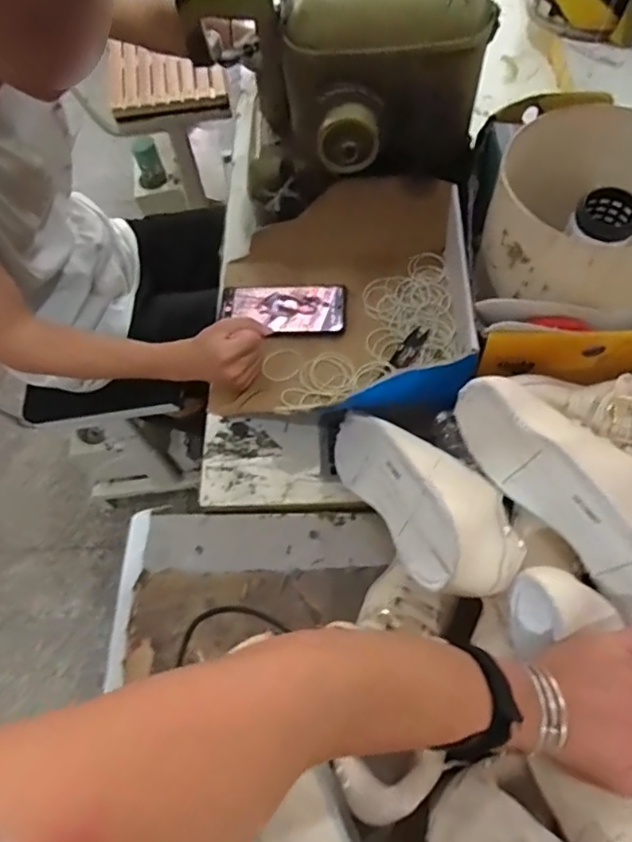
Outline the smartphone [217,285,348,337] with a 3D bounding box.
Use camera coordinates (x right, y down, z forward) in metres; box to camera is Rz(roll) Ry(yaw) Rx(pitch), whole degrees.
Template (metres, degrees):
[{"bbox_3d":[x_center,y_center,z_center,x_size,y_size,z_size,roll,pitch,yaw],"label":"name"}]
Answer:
[{"bbox_3d":[-0.043,-0.144,0.707,0.164,0.008,0.077,4,63,6],"label":"smartphone"}]

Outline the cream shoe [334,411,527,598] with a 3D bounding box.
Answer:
[{"bbox_3d":[0.080,0.056,0.502,0.092,0.071,0.246,-31,36,-12],"label":"cream shoe"}]

